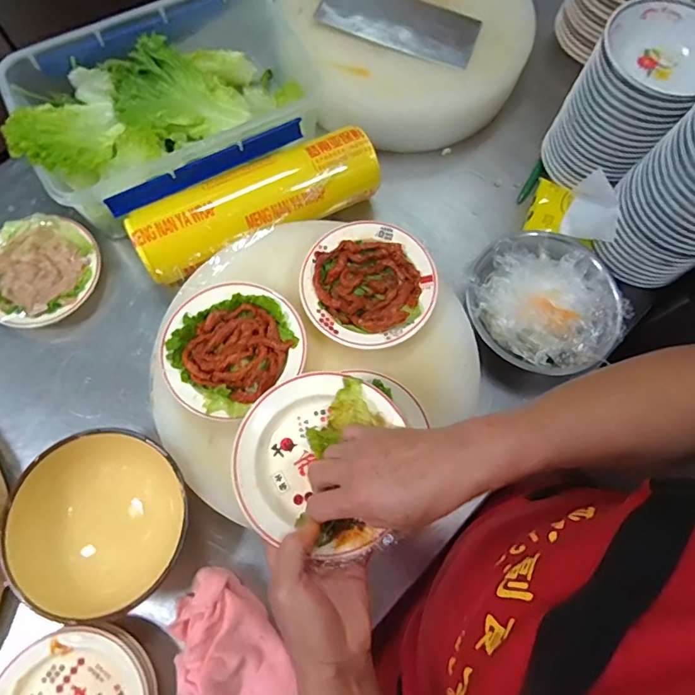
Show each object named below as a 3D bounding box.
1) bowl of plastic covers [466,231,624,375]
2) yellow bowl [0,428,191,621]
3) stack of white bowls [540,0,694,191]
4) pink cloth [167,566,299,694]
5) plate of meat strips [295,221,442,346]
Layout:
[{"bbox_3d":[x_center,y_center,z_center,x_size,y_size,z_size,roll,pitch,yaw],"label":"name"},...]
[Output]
[{"bbox_3d":[0.255,-0.060,0.647,0.183,0.089,0.189,0,72,-1],"label":"bowl of plastic covers"},{"bbox_3d":[-0.263,0.189,0.537,0.165,0.095,0.182,19,72,5],"label":"yellow bowl"},{"bbox_3d":[0.352,-0.311,0.628,0.132,0.180,0.141,34,74,9],"label":"stack of white bowls"},{"bbox_3d":[-0.130,0.313,0.512,0.106,0.049,0.155,-23,74,-9],"label":"pink cloth"},{"bbox_3d":[0.024,-0.075,0.586,0.157,0.032,0.155,0,72,-1],"label":"plate of meat strips"}]

